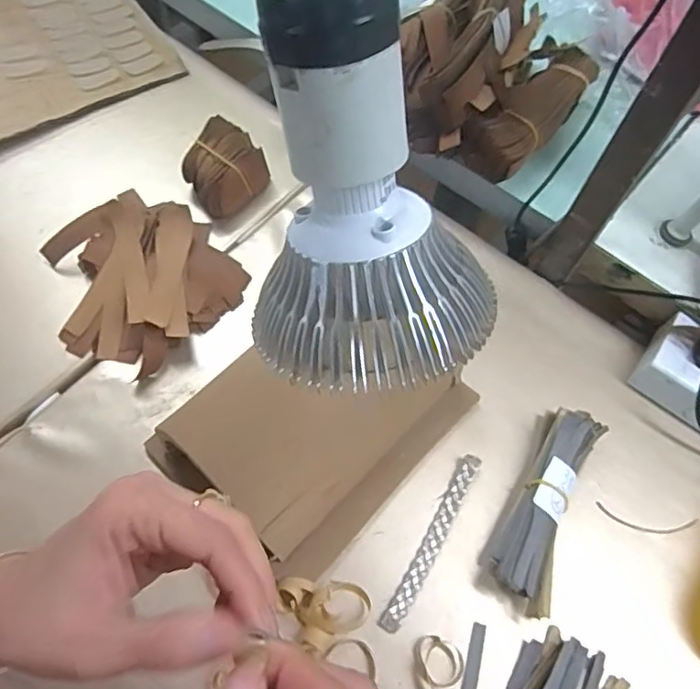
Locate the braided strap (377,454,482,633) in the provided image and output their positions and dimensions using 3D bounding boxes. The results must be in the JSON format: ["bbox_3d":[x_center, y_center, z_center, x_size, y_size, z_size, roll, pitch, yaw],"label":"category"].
[{"bbox_3d":[0.060,0.140,0.416,0.014,0.008,0.135,30,64,11],"label":"braided strap"}]

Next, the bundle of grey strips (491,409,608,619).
[{"bbox_3d":[0.145,0.115,0.420,0.044,0.036,0.149,27,63,9],"label":"bundle of grey strips"}]

